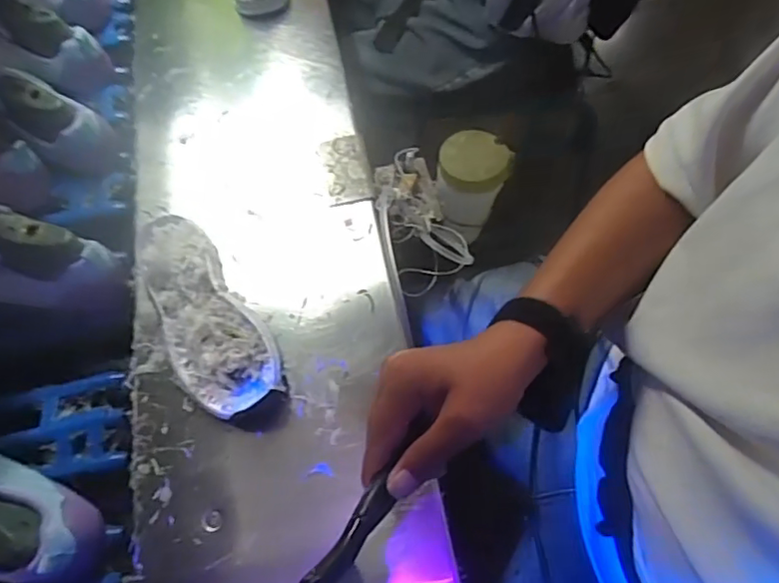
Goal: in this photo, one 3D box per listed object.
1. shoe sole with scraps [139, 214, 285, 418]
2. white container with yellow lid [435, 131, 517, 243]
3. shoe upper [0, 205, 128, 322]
[{"bbox_3d":[-0.169,0.019,0.508,0.083,0.038,0.210,-31,68,-10],"label":"shoe sole with scraps"},{"bbox_3d":[0.094,-0.122,0.655,0.076,0.101,0.072,-1,68,1],"label":"white container with yellow lid"},{"bbox_3d":[-0.362,-0.025,0.552,0.225,0.106,0.072,2,68,3],"label":"shoe upper"}]

